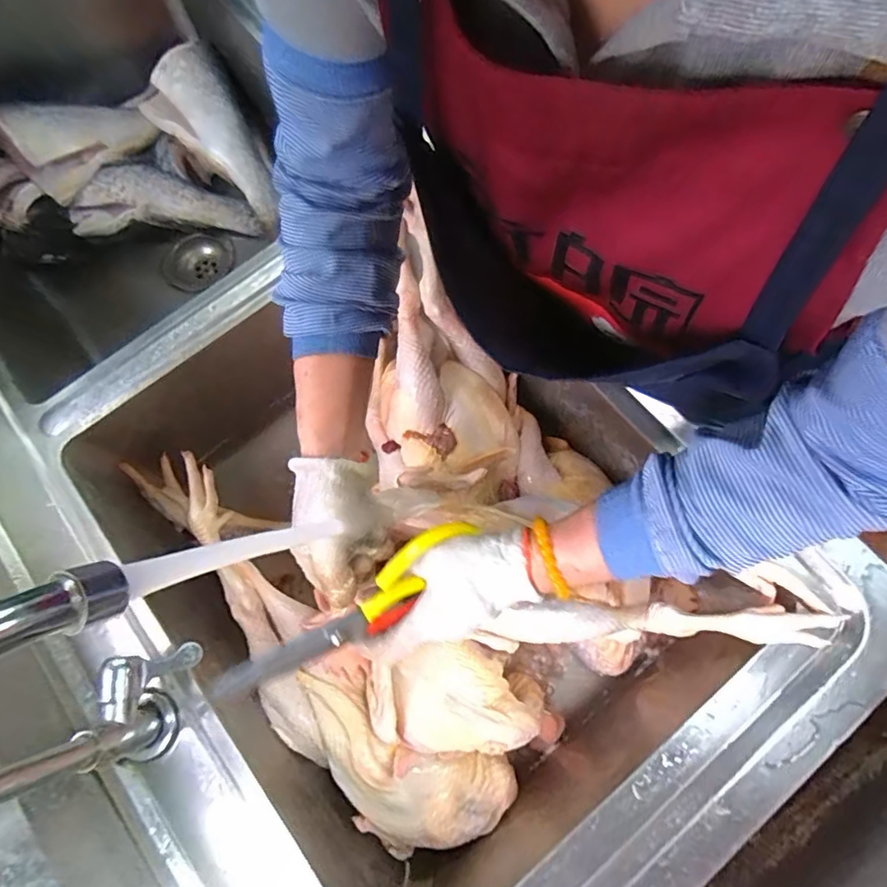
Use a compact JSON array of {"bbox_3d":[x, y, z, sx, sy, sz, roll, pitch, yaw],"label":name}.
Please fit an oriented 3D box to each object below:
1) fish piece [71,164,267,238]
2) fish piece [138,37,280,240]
[{"bbox_3d":[-0.395,-0.345,0.775,0.248,0.057,0.089,-1,74,-16],"label":"fish piece"},{"bbox_3d":[-0.312,-0.421,0.772,0.118,0.052,0.263,-36,96,-7],"label":"fish piece"}]

